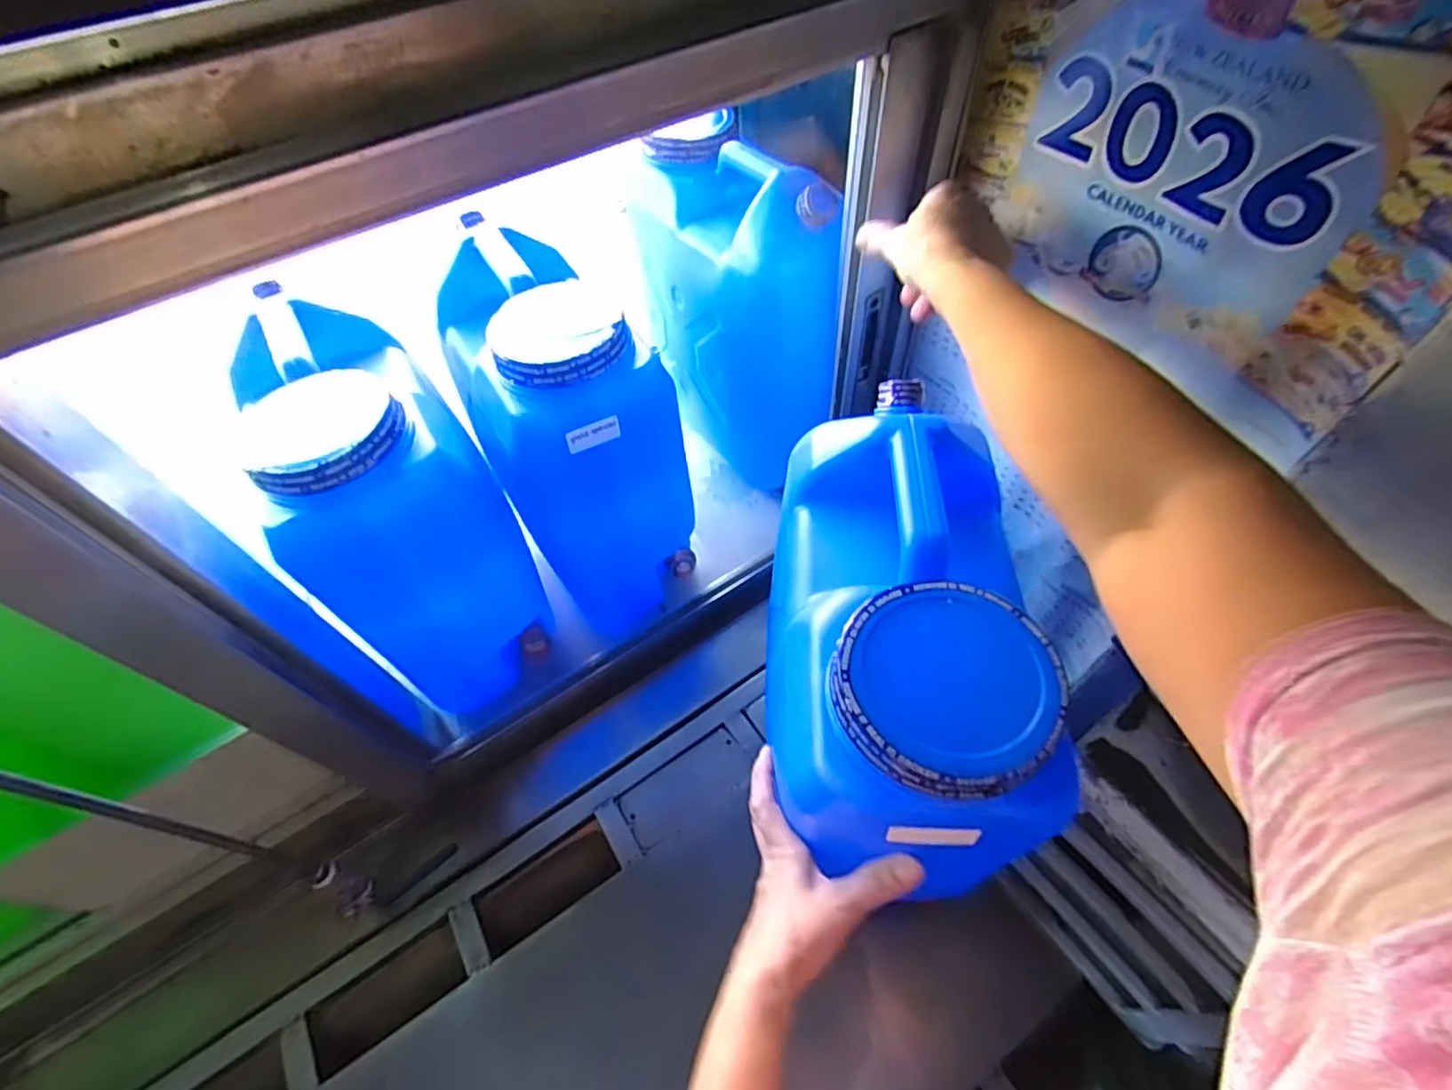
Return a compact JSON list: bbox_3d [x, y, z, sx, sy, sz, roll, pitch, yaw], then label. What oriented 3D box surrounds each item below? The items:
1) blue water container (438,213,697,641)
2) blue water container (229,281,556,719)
[{"bbox_3d":[-0.187,-0.123,0.743,0.195,0.382,0.292,-34,59,-19],"label":"blue water container"},{"bbox_3d":[-0.354,-0.031,0.693,0.190,0.391,0.278,-34,59,-18],"label":"blue water container"}]

